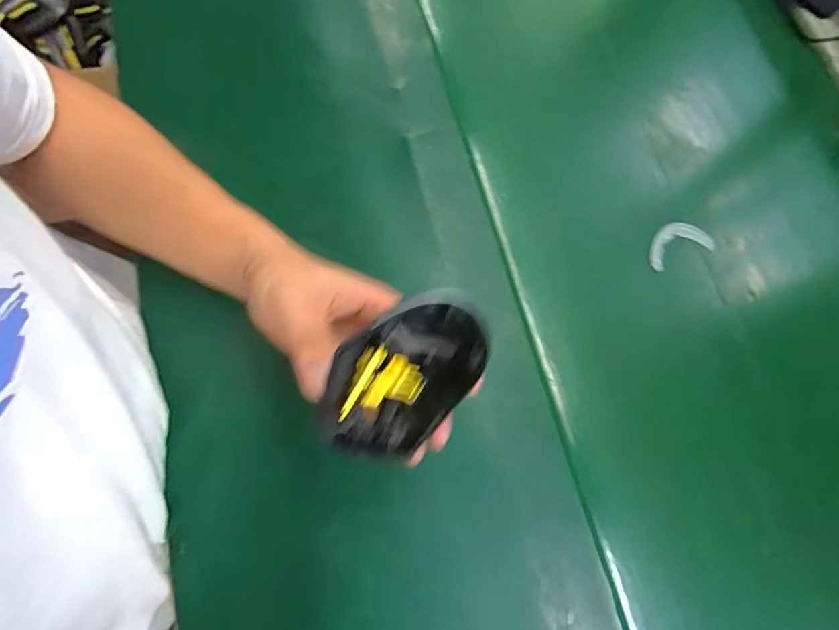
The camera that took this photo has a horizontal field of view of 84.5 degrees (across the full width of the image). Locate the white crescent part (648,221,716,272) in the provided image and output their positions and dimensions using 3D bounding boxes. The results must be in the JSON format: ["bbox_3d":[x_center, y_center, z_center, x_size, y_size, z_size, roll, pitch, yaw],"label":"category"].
[{"bbox_3d":[0.234,-0.066,0.419,0.062,0.010,0.034,-22,77,-8],"label":"white crescent part"}]

